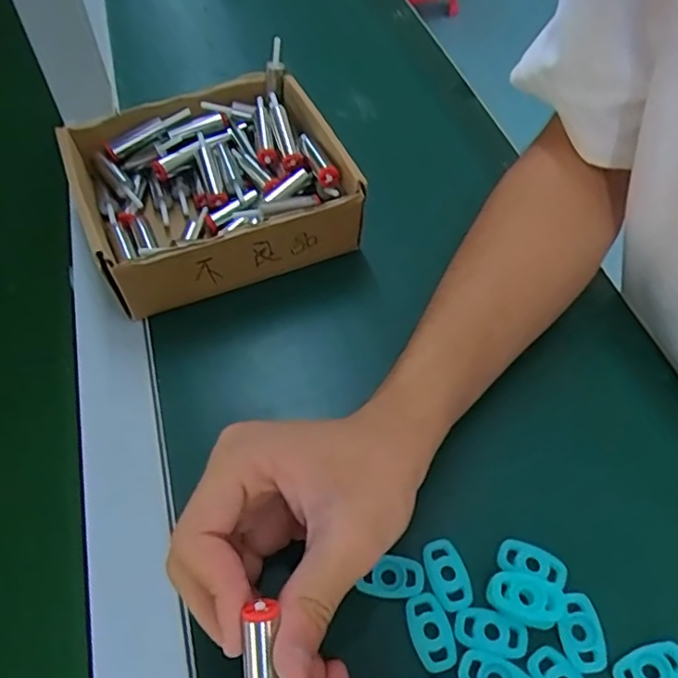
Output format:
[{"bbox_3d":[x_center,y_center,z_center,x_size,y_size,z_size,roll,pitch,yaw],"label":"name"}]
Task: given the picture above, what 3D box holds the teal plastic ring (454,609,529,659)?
[{"bbox_3d":[0.069,0.132,0.267,0.032,0.004,0.018,10,55,5],"label":"teal plastic ring"}]

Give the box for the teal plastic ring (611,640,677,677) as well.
[{"bbox_3d":[0.137,0.144,0.257,0.032,0.004,0.018,-14,56,-12],"label":"teal plastic ring"}]

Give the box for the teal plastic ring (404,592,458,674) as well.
[{"bbox_3d":[0.042,0.132,0.267,0.018,0.004,0.031,-15,56,-12],"label":"teal plastic ring"}]

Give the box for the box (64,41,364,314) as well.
[{"bbox_3d":[-0.084,-0.103,0.403,0.172,0.058,0.150,-21,58,-16],"label":"box"}]

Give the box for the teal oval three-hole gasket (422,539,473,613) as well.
[{"bbox_3d":[0.052,0.111,0.282,0.019,0.004,0.032,-11,55,-10],"label":"teal oval three-hole gasket"}]

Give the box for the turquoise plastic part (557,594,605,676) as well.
[{"bbox_3d":[0.108,0.131,0.267,0.018,0.005,0.032,-3,54,-4],"label":"turquoise plastic part"}]

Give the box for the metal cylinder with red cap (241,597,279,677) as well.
[{"bbox_3d":[-0.028,0.114,0.213,0.011,0.009,0.038,-3,90,-4],"label":"metal cylinder with red cap"}]

